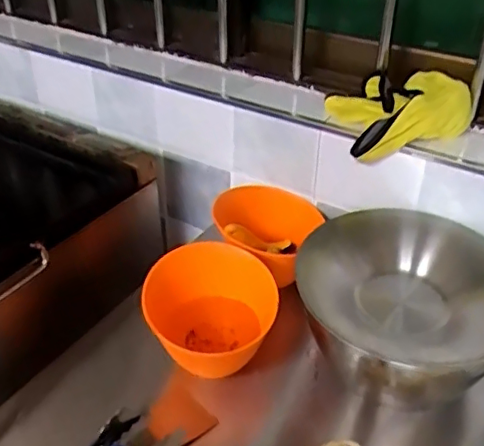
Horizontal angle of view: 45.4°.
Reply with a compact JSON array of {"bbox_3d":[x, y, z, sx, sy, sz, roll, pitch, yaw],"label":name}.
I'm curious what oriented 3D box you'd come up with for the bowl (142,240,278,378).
[{"bbox_3d":[-0.038,0.115,0.735,0.170,0.103,0.149,-3,36,-4],"label":"bowl"}]

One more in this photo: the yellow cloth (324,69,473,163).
[{"bbox_3d":[0.217,-0.162,0.807,0.158,0.071,0.143,-8,36,-11],"label":"yellow cloth"}]

